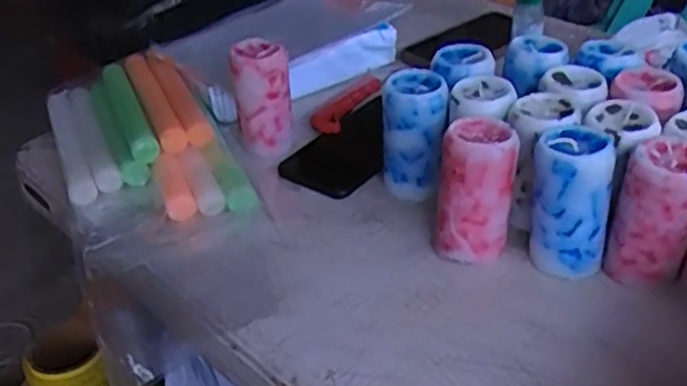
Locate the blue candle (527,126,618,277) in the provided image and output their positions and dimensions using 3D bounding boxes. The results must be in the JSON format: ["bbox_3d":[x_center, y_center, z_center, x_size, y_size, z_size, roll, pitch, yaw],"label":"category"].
[{"bbox_3d":[0.159,0.007,0.498,0.049,0.097,0.053,12,39,23],"label":"blue candle"}]

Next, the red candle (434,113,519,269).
[{"bbox_3d":[0.095,0.000,0.513,0.054,0.095,0.052,5,37,14],"label":"red candle"}]

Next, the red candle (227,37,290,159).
[{"bbox_3d":[-0.071,-0.083,0.641,0.049,0.096,0.048,-7,35,-2],"label":"red candle"}]

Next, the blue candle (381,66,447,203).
[{"bbox_3d":[0.057,-0.046,0.579,0.049,0.094,0.047,1,36,9],"label":"blue candle"}]

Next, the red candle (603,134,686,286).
[{"bbox_3d":[0.209,0.014,0.479,0.054,0.089,0.057,12,39,23],"label":"red candle"}]

